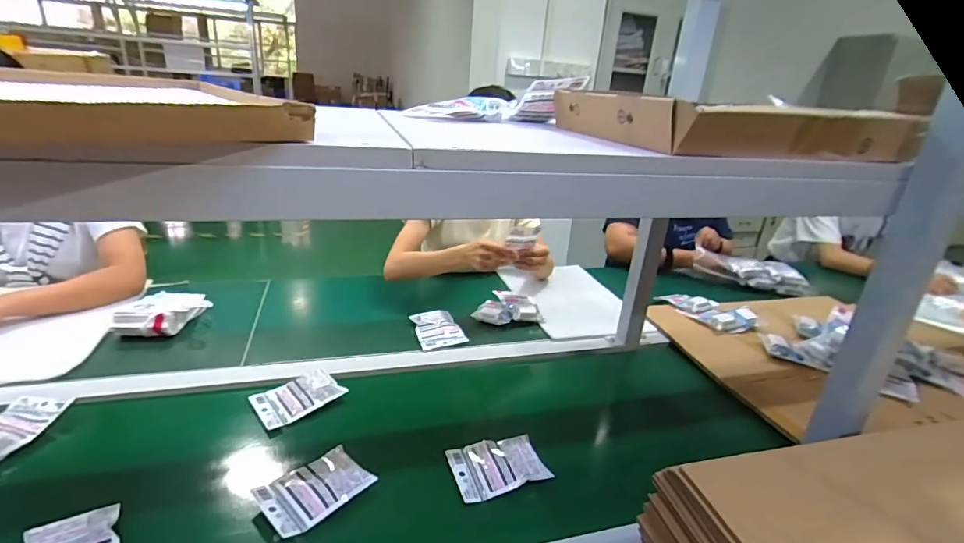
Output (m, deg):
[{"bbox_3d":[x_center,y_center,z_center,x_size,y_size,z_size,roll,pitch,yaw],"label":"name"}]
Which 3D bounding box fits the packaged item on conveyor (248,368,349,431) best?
[{"bbox_3d":[-0.309,0.208,0.785,0.133,0.022,0.091,-14,28,-39],"label":"packaged item on conveyor"}]

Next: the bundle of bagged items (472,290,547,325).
[{"bbox_3d":[0.065,0.090,1.120,0.163,0.041,0.127,6,22,6],"label":"bundle of bagged items"}]

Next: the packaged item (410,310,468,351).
[{"bbox_3d":[-0.095,0.123,1.011,0.097,0.014,0.117,-7,35,-22],"label":"packaged item"}]

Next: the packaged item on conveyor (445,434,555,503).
[{"bbox_3d":[0.021,0.280,0.679,0.126,0.013,0.097,-15,28,-13],"label":"packaged item on conveyor"}]

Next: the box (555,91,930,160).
[{"bbox_3d":[0.268,-0.173,0.542,0.280,0.045,0.264,-3,23,-18],"label":"box"}]

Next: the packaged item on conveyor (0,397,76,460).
[{"bbox_3d":[-0.670,0.222,0.662,0.092,0.018,0.138,2,22,-5],"label":"packaged item on conveyor"}]

